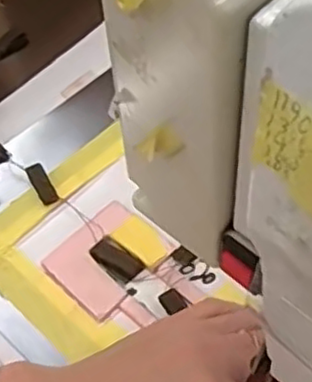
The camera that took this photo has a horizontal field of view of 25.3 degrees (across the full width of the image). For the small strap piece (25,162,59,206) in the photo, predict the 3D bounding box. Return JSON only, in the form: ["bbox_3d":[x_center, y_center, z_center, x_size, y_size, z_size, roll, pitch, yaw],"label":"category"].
[{"bbox_3d":[-0.068,-0.005,0.419,0.010,0.007,0.030,-28,57,-16],"label":"small strap piece"}]

